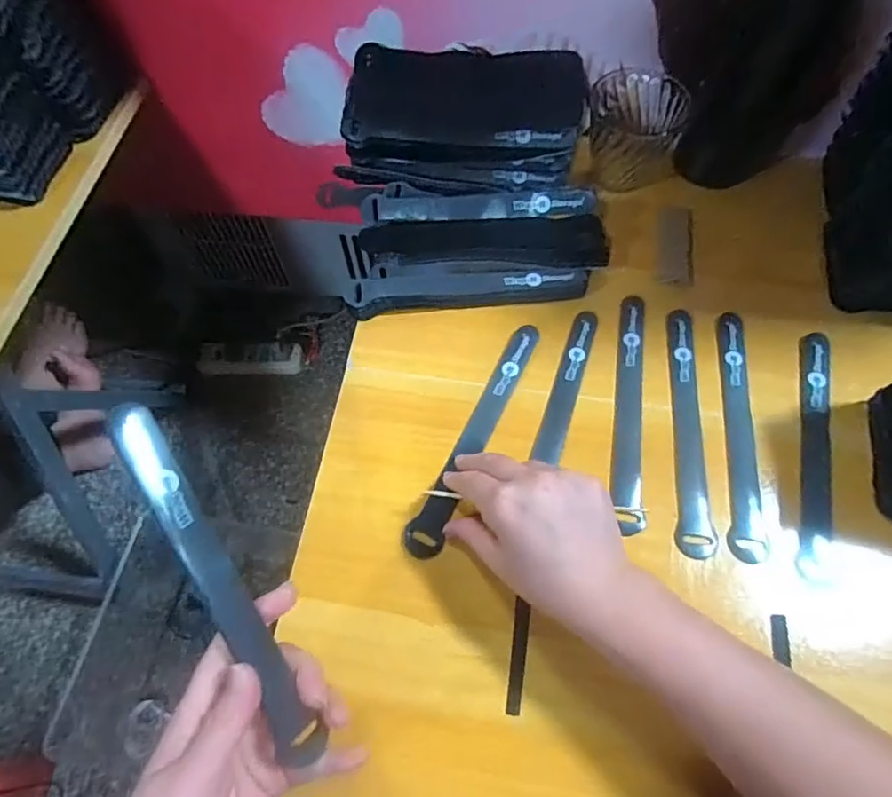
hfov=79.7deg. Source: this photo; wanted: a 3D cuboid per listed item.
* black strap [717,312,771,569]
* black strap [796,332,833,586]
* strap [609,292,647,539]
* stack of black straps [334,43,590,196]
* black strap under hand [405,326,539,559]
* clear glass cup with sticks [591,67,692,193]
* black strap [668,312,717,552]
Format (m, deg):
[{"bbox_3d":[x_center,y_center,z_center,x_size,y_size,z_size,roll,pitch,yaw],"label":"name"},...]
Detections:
[{"bbox_3d":[0.217,0.020,0.394,0.026,0.006,0.194,11,65,2],"label":"black strap"},{"bbox_3d":[0.266,0.033,0.382,0.021,0.009,0.194,16,66,9],"label":"black strap"},{"bbox_3d":[0.143,0.003,0.418,0.023,0.004,0.201,7,64,8],"label":"strap"},{"bbox_3d":[0.017,-0.265,0.505,0.222,0.051,0.138,4,65,3],"label":"stack of black straps"},{"bbox_3d":[0.026,0.025,0.403,0.024,0.007,0.201,26,67,10],"label":"black strap under hand"},{"bbox_3d":[0.178,-0.253,0.502,0.091,0.061,0.091,-1,65,1],"label":"clear glass cup with sticks"},{"bbox_3d":[0.180,0.018,0.396,0.024,0.004,0.194,7,63,5],"label":"black strap"}]

